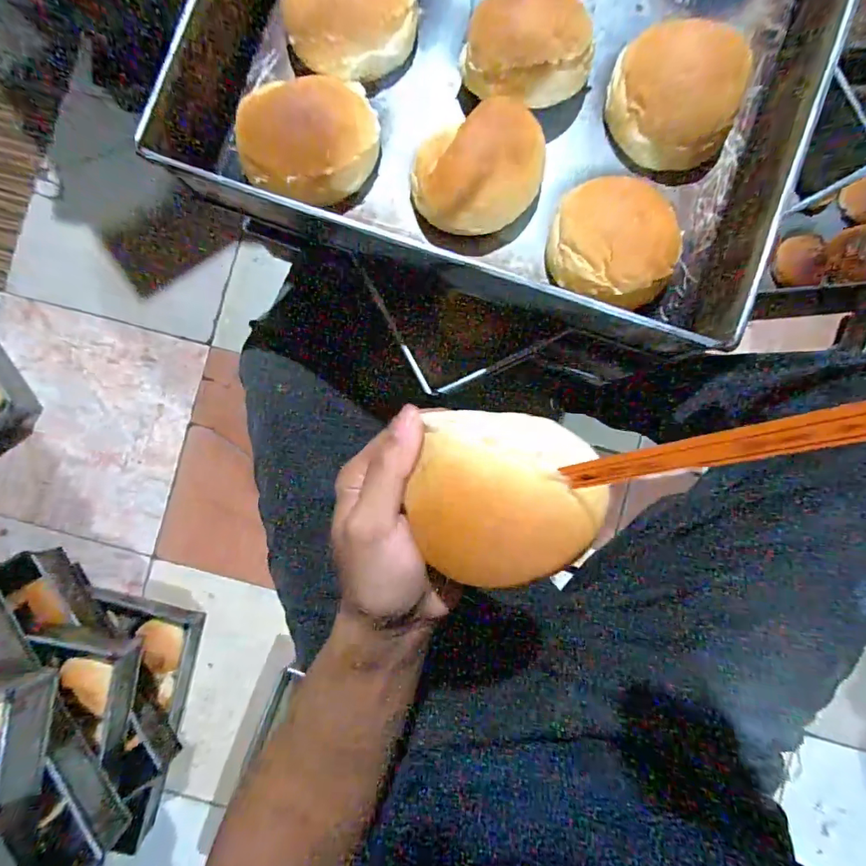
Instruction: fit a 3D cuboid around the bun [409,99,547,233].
[{"bbox_3d":[0.037,-0.190,0.351,0.100,0.044,0.075,-19,88,0],"label":"bun"}]

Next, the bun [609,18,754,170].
[{"bbox_3d":[0.179,-0.248,0.346,0.089,0.049,0.095,0,88,1],"label":"bun"}]

